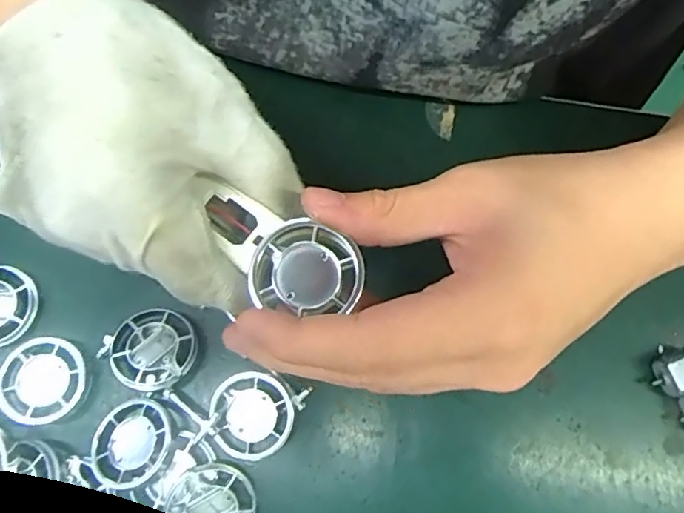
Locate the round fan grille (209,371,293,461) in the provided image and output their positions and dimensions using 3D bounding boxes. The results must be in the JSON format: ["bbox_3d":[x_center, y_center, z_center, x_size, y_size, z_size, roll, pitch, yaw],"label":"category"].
[{"bbox_3d":[-0.041,0.072,0.263,0.035,0.005,0.038,0,77,-1],"label":"round fan grille"}]

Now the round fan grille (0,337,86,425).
[{"bbox_3d":[-0.139,0.058,0.269,0.037,0.012,0.038,0,77,-1],"label":"round fan grille"}]

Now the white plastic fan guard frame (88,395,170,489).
[{"bbox_3d":[-0.094,0.083,0.257,0.034,0.008,0.038,25,77,4],"label":"white plastic fan guard frame"}]

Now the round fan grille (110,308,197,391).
[{"bbox_3d":[-0.088,0.043,0.272,0.038,0.019,0.039,0,77,-1],"label":"round fan grille"}]

